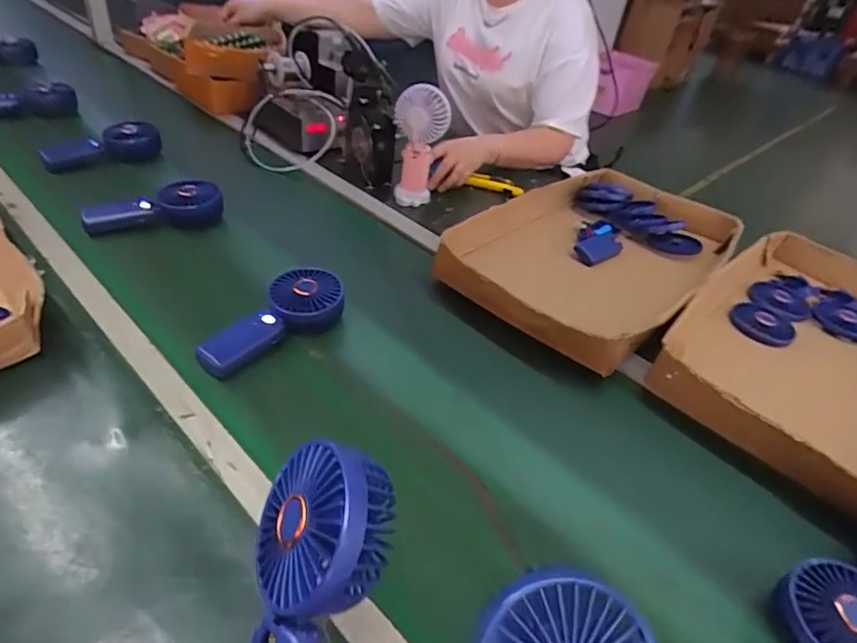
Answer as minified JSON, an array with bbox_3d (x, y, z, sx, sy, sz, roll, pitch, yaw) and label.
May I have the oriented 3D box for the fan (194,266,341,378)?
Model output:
[{"bbox_3d":[-0.168,0.005,0.606,0.074,0.064,0.180,23,41,18],"label":"fan"}]

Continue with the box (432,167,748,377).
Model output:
[{"bbox_3d":[0.262,-0.117,0.829,0.320,0.068,0.499,33,45,28],"label":"box"}]

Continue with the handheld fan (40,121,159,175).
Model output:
[{"bbox_3d":[-0.545,-0.296,0.871,0.181,0.064,0.082,-13,43,-24],"label":"handheld fan"}]

